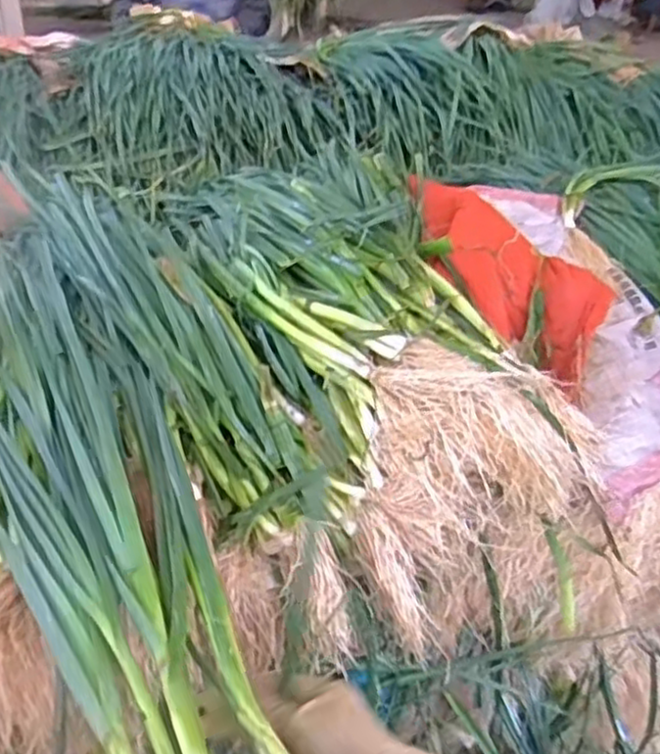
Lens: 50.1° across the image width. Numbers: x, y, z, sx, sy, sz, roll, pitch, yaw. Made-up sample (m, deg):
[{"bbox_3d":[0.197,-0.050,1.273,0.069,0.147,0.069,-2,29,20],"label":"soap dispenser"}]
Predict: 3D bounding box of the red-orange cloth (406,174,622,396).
[{"bbox_3d":[0.198,-0.132,0.844,0.142,0.070,0.408,-9,37,-19],"label":"red-orange cloth"}]

